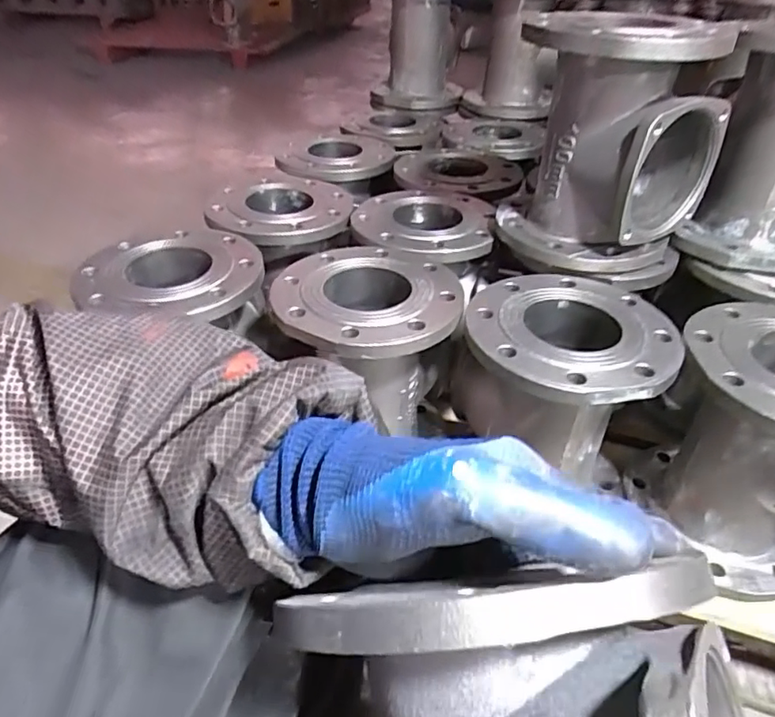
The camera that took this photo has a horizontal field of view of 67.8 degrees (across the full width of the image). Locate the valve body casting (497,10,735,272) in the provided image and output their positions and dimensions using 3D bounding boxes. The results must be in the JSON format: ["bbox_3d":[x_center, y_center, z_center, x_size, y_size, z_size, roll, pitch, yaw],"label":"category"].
[{"bbox_3d":[0.253,-0.231,0.645,0.201,0.251,0.200,18,41,21],"label":"valve body casting"}]

